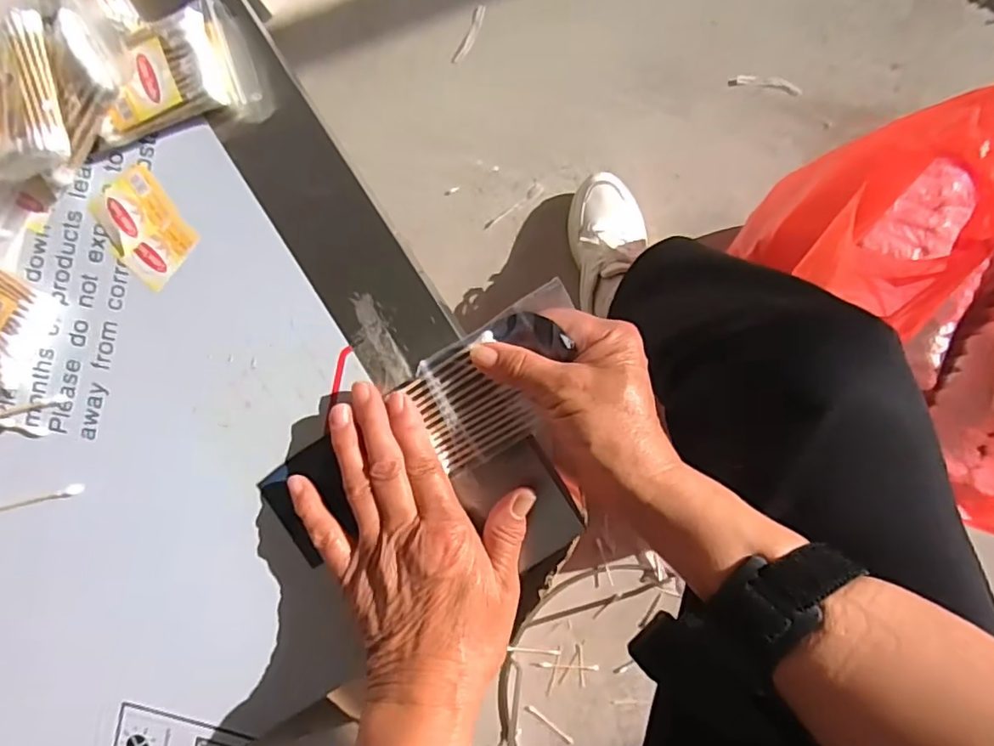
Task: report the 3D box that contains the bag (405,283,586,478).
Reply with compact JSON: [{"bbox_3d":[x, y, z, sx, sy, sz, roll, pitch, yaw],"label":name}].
[{"bbox_3d":[0.005,0.004,0.324,0.102,0.011,0.066,-30,88,3],"label":"bag"}]

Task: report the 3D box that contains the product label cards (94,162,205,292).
[{"bbox_3d":[-0.211,-0.087,0.348,0.044,0.004,0.066,-41,88,3],"label":"product label cards"}]

